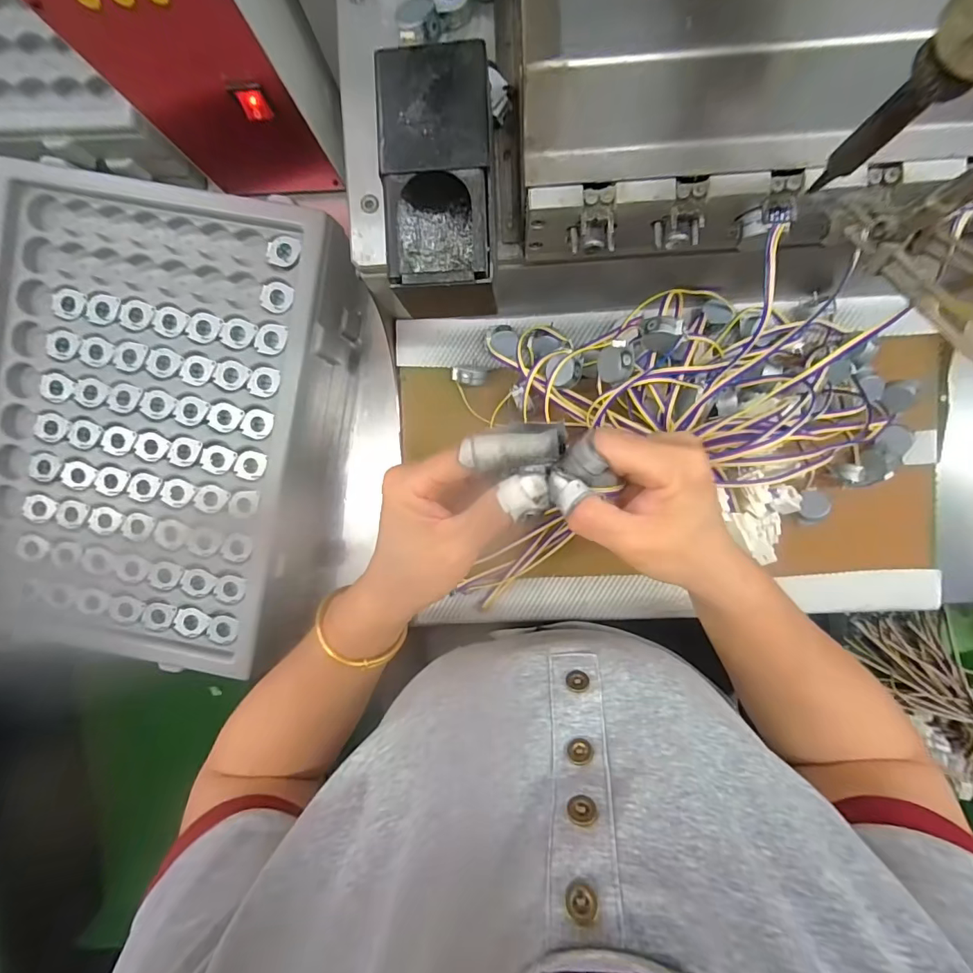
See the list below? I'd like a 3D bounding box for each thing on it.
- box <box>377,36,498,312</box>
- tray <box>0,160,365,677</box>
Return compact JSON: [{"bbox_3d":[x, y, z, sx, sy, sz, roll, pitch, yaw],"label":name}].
[{"bbox_3d":[-0.022,-0.159,0.255,0.061,0.061,0.112,-4,93,3],"label":"box"},{"bbox_3d":[-0.292,-0.053,0.425,0.310,0.081,0.391,10,94,2],"label":"tray"}]

